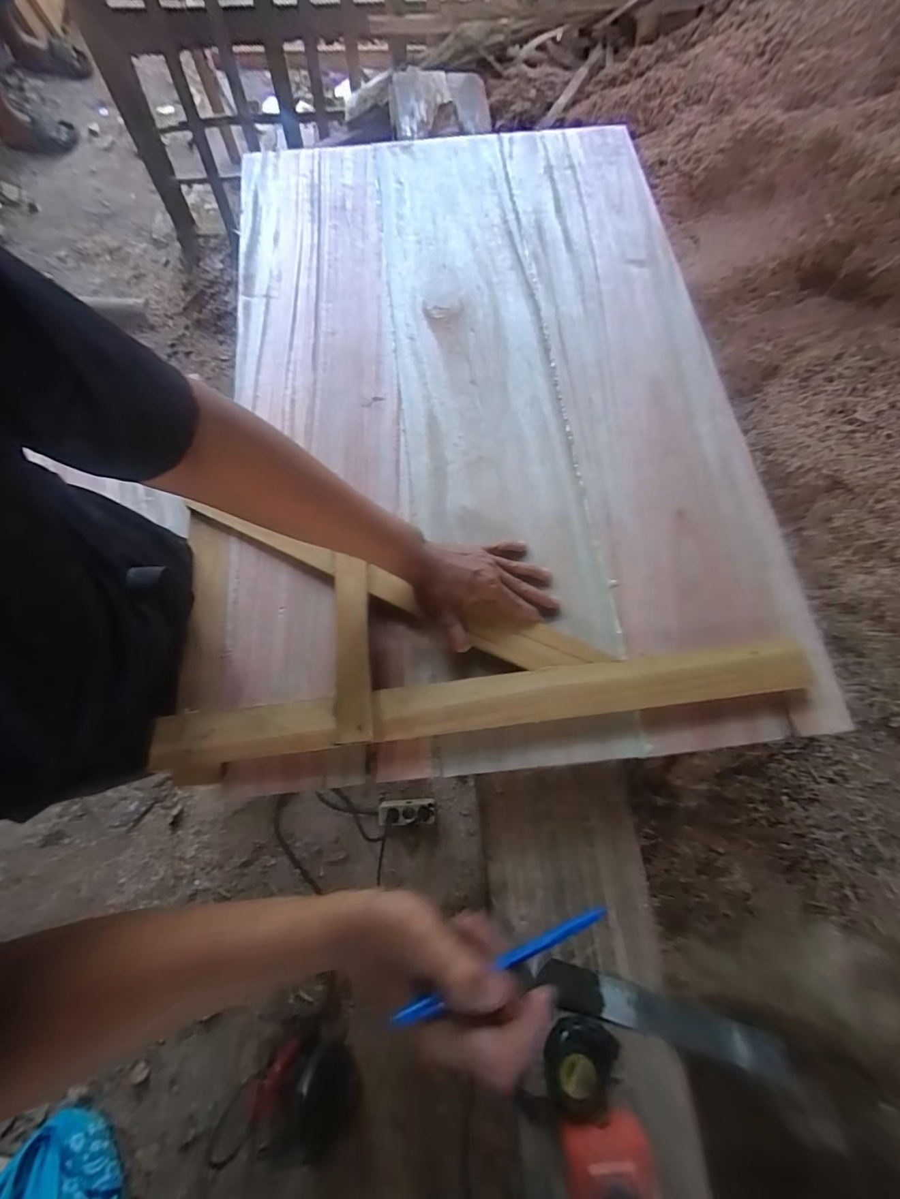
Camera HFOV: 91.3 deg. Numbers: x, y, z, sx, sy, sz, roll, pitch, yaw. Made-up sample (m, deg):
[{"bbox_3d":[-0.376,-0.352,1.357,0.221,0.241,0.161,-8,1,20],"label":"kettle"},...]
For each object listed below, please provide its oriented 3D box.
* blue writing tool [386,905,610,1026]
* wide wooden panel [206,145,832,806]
[{"bbox_3d":[0.040,0.235,0.286,0.161,0.005,0.008,-5,71,-26],"label":"blue writing tool"},{"bbox_3d":[0.038,-0.320,0.636,0.687,0.031,1.050,-7,72,-1],"label":"wide wooden panel"}]

